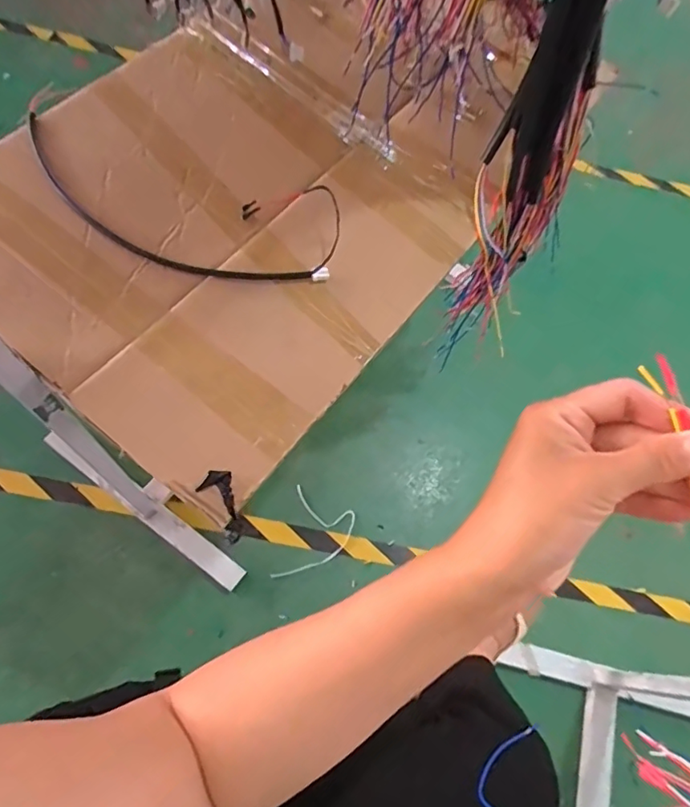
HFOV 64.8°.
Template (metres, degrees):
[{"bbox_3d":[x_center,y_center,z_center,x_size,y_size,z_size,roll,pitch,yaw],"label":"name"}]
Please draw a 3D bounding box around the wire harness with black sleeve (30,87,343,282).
[{"bbox_3d":[-0.197,-0.237,0.636,0.381,0.060,0.158,16,69,1],"label":"wire harness with black sleeve"}]

